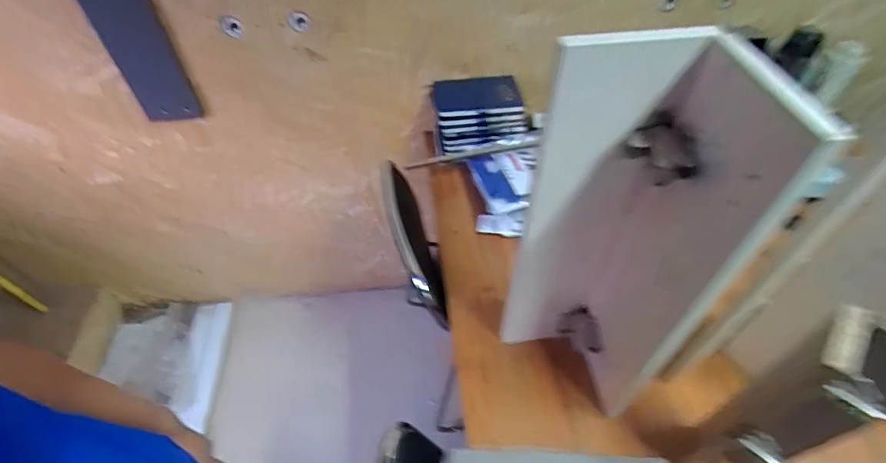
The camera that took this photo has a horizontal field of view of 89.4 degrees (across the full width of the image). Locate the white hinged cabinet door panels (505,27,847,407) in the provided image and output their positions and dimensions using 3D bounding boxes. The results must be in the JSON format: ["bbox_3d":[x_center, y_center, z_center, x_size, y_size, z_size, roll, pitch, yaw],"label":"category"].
[{"bbox_3d":[0.231,0.028,0.599,0.238,0.541,0.112,35,58,26],"label":"white hinged cabinet door panels"}]

